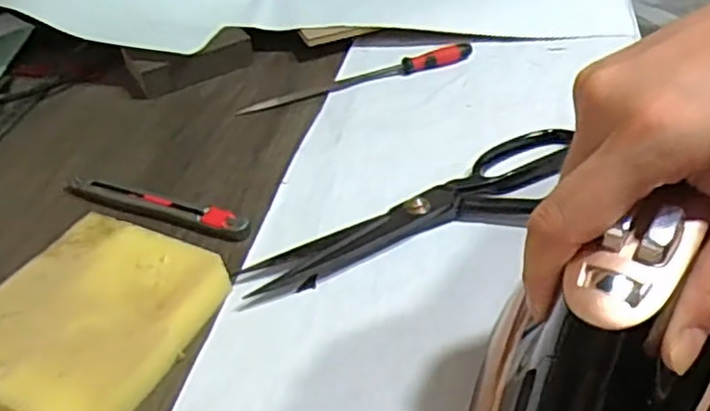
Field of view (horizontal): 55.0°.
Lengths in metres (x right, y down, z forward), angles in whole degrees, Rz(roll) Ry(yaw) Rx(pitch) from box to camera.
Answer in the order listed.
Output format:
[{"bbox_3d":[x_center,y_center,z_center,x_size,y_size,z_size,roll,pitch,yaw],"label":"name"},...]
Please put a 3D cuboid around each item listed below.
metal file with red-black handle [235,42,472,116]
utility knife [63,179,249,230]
[{"bbox_3d":[0.004,-0.104,0.550,0.197,0.011,0.016,-16,42,-13],"label":"metal file with red-black handle"},{"bbox_3d":[-0.132,-0.002,0.446,0.141,0.008,0.020,11,43,18],"label":"utility knife"}]

